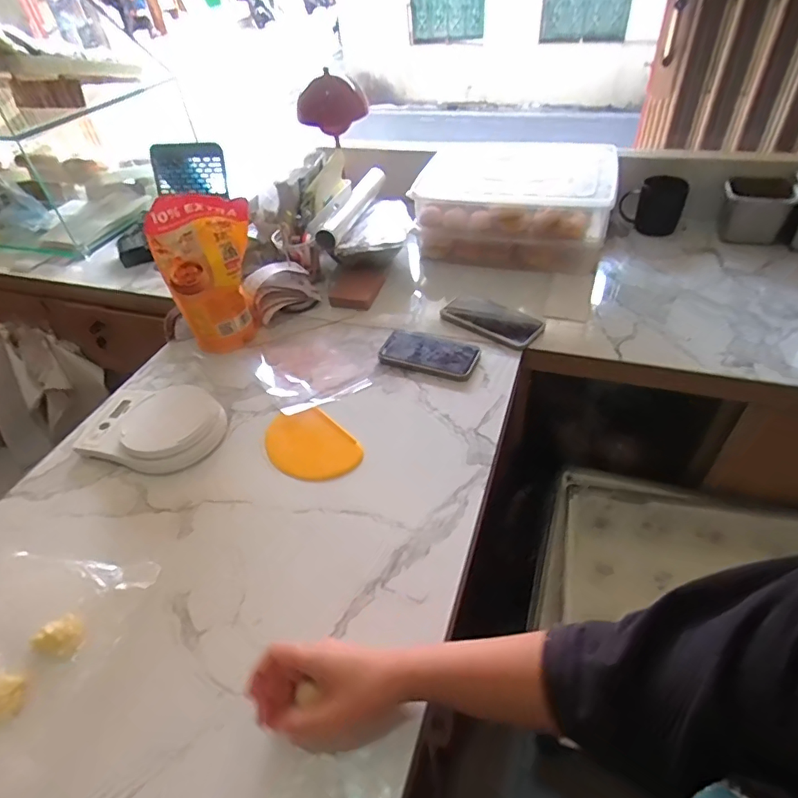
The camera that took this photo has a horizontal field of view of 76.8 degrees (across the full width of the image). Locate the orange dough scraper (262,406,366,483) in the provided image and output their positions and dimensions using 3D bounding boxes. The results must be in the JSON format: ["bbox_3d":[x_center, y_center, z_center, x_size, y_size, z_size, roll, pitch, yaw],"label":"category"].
[{"bbox_3d":[-0.121,0.061,0.683,0.101,0.005,0.140,-34,50,-26],"label":"orange dough scraper"}]

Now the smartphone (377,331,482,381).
[{"bbox_3d":[0.047,-0.073,0.800,0.155,0.016,0.080,16,47,20],"label":"smartphone"}]

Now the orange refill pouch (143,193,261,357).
[{"bbox_3d":[-0.290,-0.194,0.801,0.145,0.241,0.061,-30,49,-24],"label":"orange refill pouch"}]

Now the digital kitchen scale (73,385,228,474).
[{"bbox_3d":[-0.350,0.036,0.712,0.202,0.040,0.135,5,45,11],"label":"digital kitchen scale"}]

